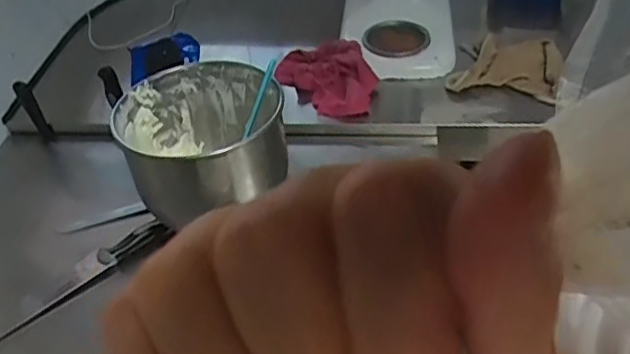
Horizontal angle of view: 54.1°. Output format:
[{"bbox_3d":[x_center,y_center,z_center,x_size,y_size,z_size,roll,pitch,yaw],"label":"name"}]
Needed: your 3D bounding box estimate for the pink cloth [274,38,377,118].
[{"bbox_3d":[0.017,-0.188,1.225,0.207,0.077,0.198,4,42,11],"label":"pink cloth"}]

